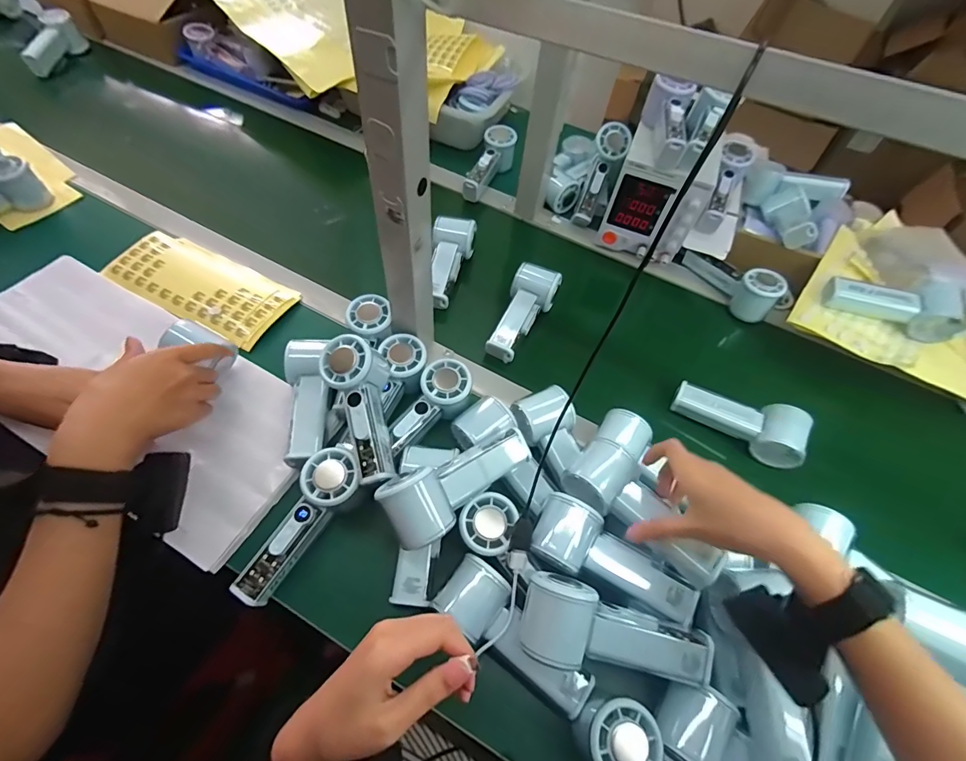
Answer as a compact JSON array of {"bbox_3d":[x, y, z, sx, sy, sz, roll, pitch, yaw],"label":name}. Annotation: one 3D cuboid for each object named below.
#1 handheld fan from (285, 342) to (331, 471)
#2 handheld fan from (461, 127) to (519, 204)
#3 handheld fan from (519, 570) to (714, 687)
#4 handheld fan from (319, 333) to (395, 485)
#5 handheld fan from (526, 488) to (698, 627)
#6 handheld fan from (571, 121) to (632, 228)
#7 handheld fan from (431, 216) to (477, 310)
[{"bbox_3d":[-0.197,0.023,0.497,0.050,0.063,0.151,-8,58,-10],"label":"handheld fan"},{"bbox_3d":[0.014,-0.378,0.762,0.052,0.055,0.149,18,58,7],"label":"handheld fan"},{"bbox_3d":[0.105,0.211,0.369,0.147,0.051,0.063,16,74,2],"label":"handheld fan"},{"bbox_3d":[-0.122,0.031,0.452,0.064,0.062,0.152,-13,75,-13],"label":"handheld fan"},{"bbox_3d":[0.120,0.167,0.408,0.149,0.045,0.060,23,59,10],"label":"handheld fan"},{"bbox_3d":[0.190,-0.333,0.712,0.051,0.160,0.041,24,16,10],"label":"handheld fan"},{"bbox_3d":[-0.045,-0.173,0.632,0.059,0.044,0.140,5,57,-1],"label":"handheld fan"}]

